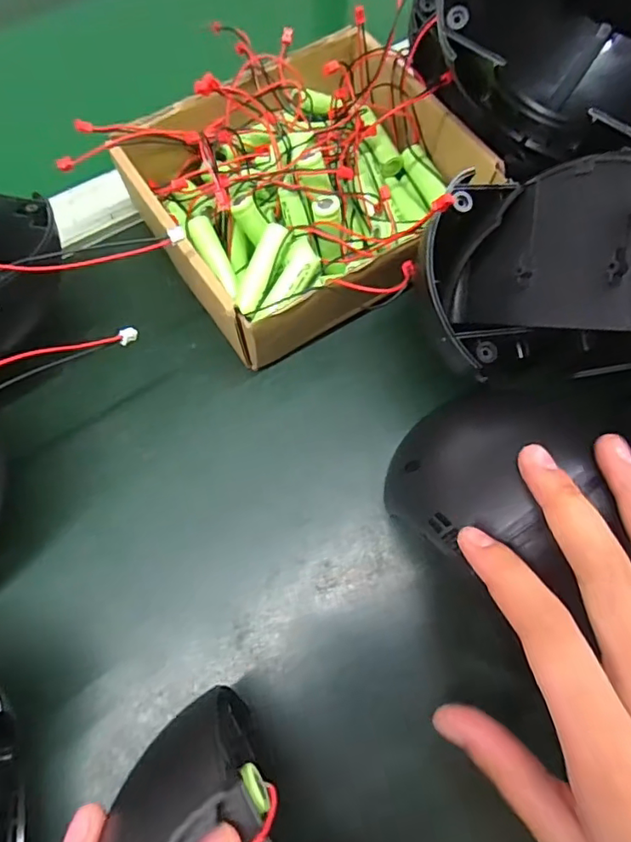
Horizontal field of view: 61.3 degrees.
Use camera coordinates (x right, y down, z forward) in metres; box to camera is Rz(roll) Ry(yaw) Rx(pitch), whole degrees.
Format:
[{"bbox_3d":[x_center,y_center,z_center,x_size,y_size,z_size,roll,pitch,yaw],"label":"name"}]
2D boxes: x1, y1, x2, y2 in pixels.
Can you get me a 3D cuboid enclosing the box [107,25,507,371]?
[{"bbox_3d":[-0.004,-0.125,0.288,0.175,0.058,0.163,-29,73,-12],"label":"box"}]

